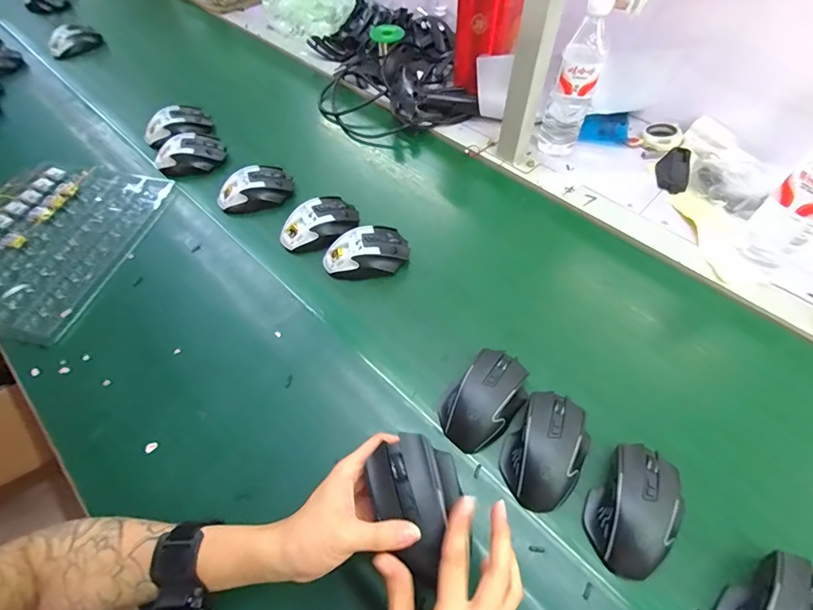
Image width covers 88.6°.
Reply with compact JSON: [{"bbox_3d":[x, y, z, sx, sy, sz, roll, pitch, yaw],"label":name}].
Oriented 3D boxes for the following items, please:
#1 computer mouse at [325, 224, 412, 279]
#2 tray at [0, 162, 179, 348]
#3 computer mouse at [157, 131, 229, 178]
[{"bbox_3d":[-0.056,-0.074,0.575,0.113,0.032,0.071,-17,58,-8],"label":"computer mouse"},{"bbox_3d":[-0.523,-0.095,0.606,0.268,0.019,0.300,11,58,9],"label":"tray"},{"bbox_3d":[-0.371,-0.260,0.710,0.116,0.033,0.071,-32,61,-17],"label":"computer mouse"}]

